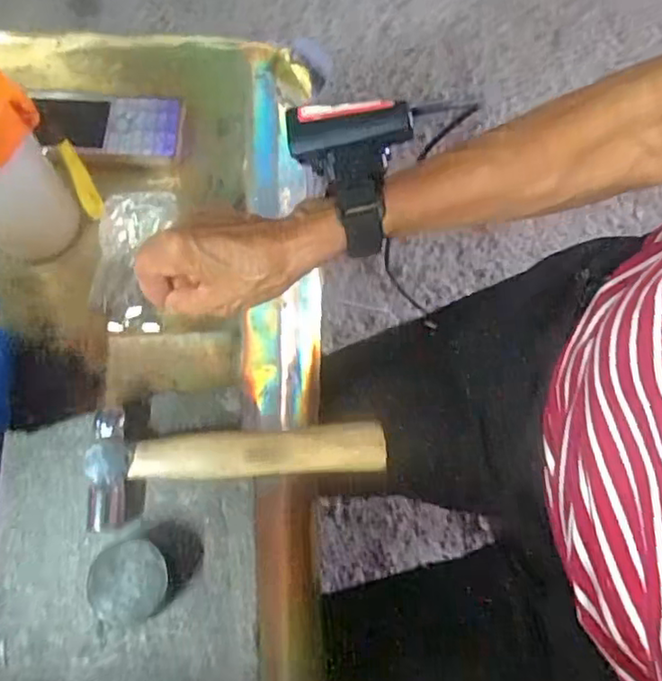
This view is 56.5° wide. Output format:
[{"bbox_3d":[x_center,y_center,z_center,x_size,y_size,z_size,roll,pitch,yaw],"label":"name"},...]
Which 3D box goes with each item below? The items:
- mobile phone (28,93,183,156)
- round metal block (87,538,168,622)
[{"bbox_3d":[-0.163,-0.158,0.448,0.103,0.010,0.051,-1,69,-1],"label":"mobile phone"},{"bbox_3d":[-0.096,0.115,0.296,0.037,0.022,0.034,-4,69,-2],"label":"round metal block"}]

